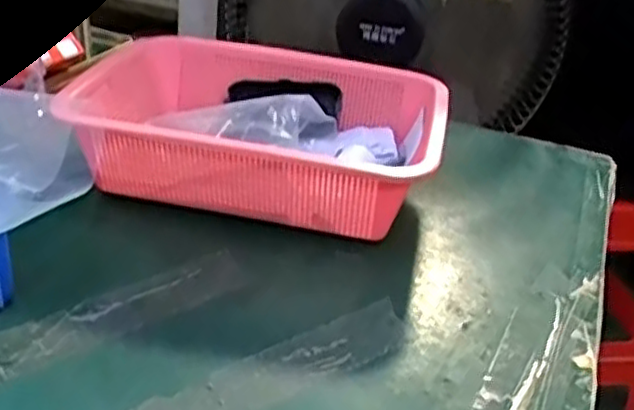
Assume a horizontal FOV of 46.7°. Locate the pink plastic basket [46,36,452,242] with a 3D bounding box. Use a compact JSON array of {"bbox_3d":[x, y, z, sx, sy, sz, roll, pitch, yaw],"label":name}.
[{"bbox_3d":[-0.048,-0.061,0.632,0.305,0.090,0.201,11,30,10],"label":"pink plastic basket"}]

